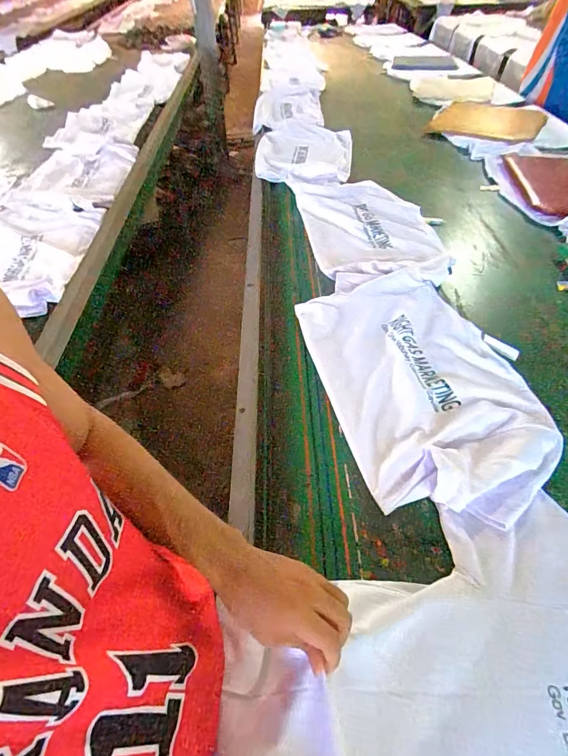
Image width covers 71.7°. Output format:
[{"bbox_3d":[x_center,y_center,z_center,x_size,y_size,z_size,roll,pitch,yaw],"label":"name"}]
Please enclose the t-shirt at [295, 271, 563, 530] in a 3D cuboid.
[{"bbox_3d":[0.251,-0.015,0.753,0.353,0.039,0.591,-12,48,-7],"label":"t-shirt"}]

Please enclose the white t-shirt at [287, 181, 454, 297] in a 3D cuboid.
[{"bbox_3d":[0.241,-0.444,1.128,0.345,0.032,0.601,-7,49,-6],"label":"white t-shirt"}]

